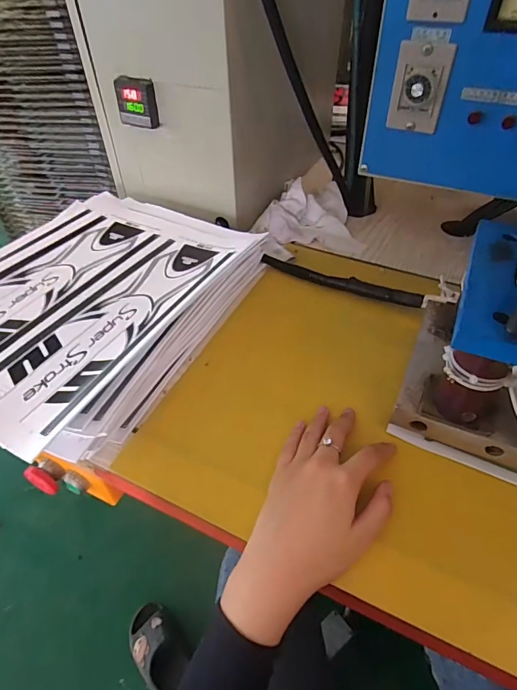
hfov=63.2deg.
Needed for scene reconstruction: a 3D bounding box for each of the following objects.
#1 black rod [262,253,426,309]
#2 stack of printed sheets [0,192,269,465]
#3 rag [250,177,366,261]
[{"bbox_3d":[0.097,-0.078,0.525,0.207,0.014,0.022,20,49,21],"label":"black rod"},{"bbox_3d":[-0.191,-0.046,0.471,0.281,0.068,0.341,17,48,20],"label":"stack of printed sheets"},{"bbox_3d":[0.074,-0.200,0.637,0.152,0.046,0.201,2,45,4],"label":"rag"}]

